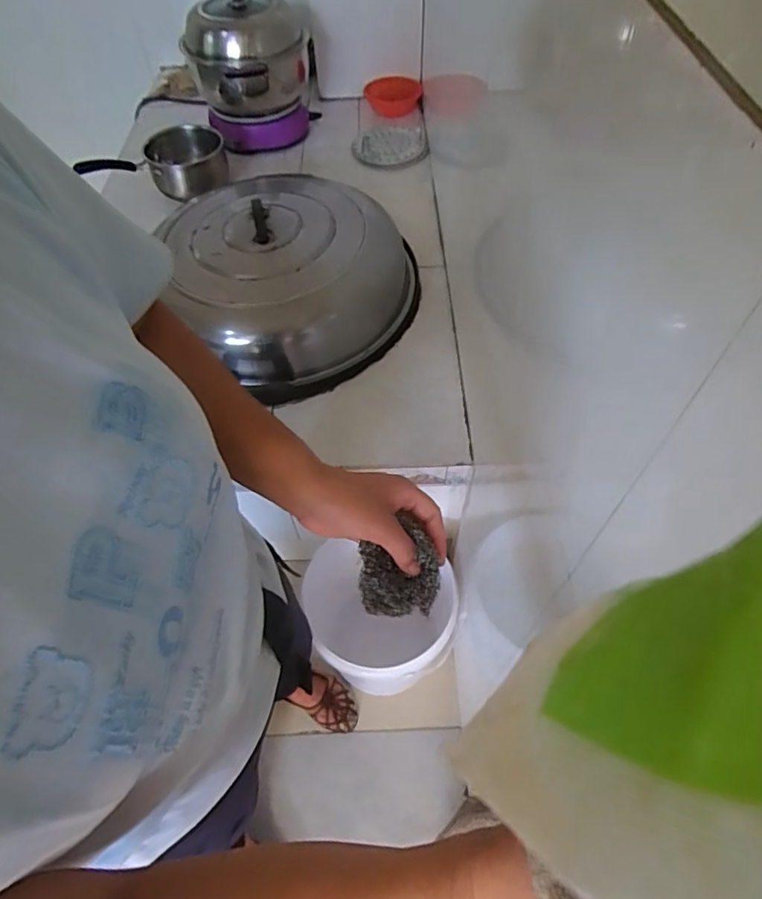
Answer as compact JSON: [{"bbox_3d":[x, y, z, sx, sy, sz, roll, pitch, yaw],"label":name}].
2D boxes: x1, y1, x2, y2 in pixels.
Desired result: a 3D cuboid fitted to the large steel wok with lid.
[{"bbox_3d":[-0.174,-0.346,1.040,0.450,0.180,0.434,22,59,17],"label":"large steel wok with lid"}]

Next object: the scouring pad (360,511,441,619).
[{"bbox_3d":[0.015,0.096,0.447,0.063,0.019,0.078,2,77,-9],"label":"scouring pad"}]

